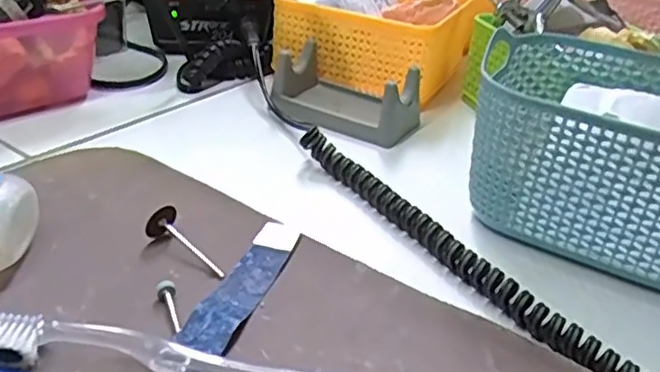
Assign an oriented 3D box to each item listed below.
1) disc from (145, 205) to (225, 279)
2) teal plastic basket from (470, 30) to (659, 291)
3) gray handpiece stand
[{"bbox_3d":[-0.068,0.027,0.310,0.016,0.014,0.046,-21,40,-39],"label":"disc"},{"bbox_3d":[0.160,-0.013,0.352,0.158,0.080,0.115,20,33,23],"label":"teal plastic basket"},{"bbox_3d":[0.011,-0.063,0.464,0.097,0.037,0.069,24,34,29],"label":"gray handpiece stand"}]

